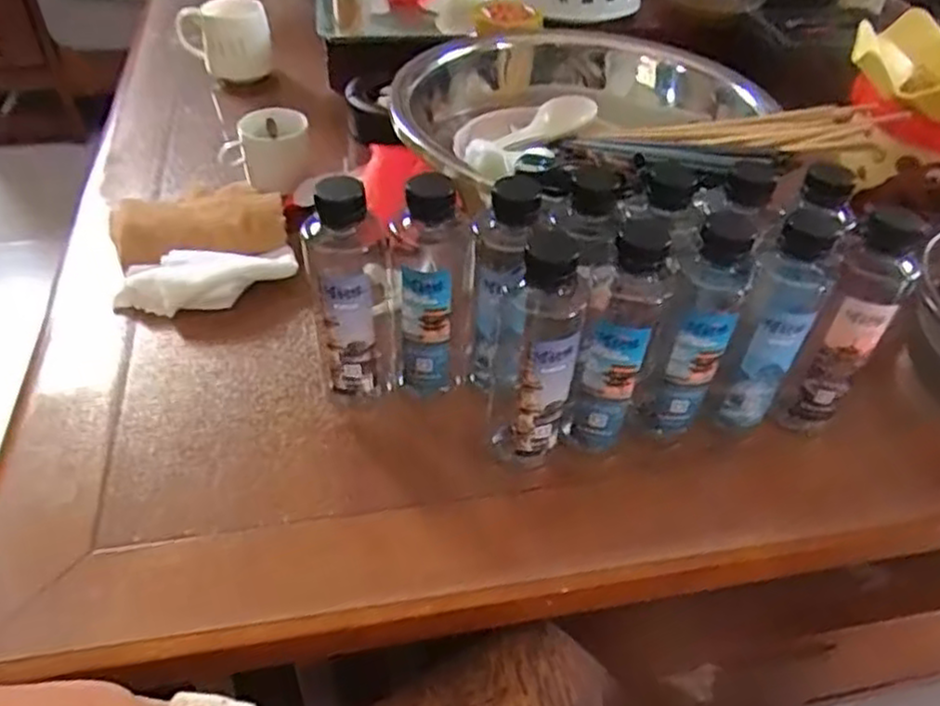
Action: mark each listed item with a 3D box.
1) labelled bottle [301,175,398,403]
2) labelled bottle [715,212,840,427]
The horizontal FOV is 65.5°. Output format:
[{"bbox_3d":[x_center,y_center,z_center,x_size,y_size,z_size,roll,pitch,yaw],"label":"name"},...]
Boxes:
[{"bbox_3d":[-0.084,-0.042,0.519,0.055,0.182,0.057,-2,43,-6],"label":"labelled bottle"},{"bbox_3d":[0.210,-0.014,0.507,0.041,0.181,0.042,26,48,22],"label":"labelled bottle"}]

